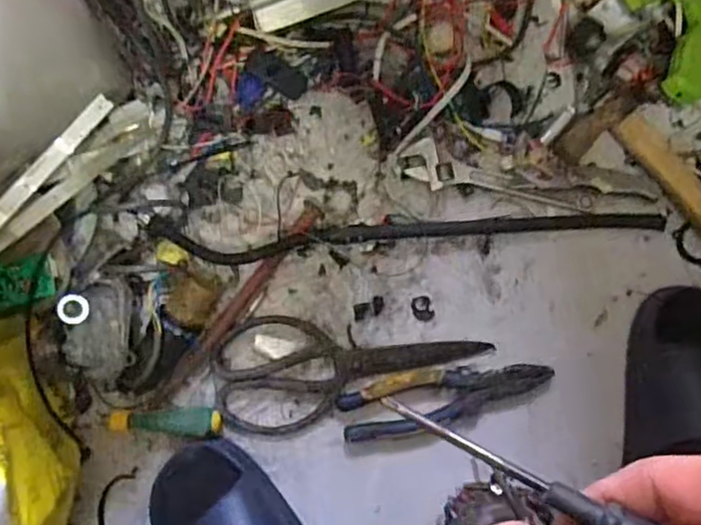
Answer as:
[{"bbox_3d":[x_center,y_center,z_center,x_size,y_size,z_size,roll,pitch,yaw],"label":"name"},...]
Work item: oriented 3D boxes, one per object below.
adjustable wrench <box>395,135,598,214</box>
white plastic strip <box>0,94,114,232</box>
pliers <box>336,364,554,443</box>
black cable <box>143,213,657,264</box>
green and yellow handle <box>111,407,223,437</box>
[{"bbox_3d":[0.143,-0.077,0.612,0.195,0.012,0.043,18,87,0],"label":"adjustable wrench"},{"bbox_3d":[-0.265,-0.055,0.504,0.016,0.020,0.208,35,73,1],"label":"white plastic strip"},{"bbox_3d":[0.090,0.131,0.595,0.197,0.021,0.060,-8,87,-2],"label":"pliers"},{"bbox_3d":[0.059,-0.027,0.597,0.478,0.025,0.036,-3,87,-1],"label":"black cable"},{"bbox_3d":[-0.173,0.148,0.582,0.105,0.021,0.025,-1,87,-1],"label":"green and yellow handle"}]

